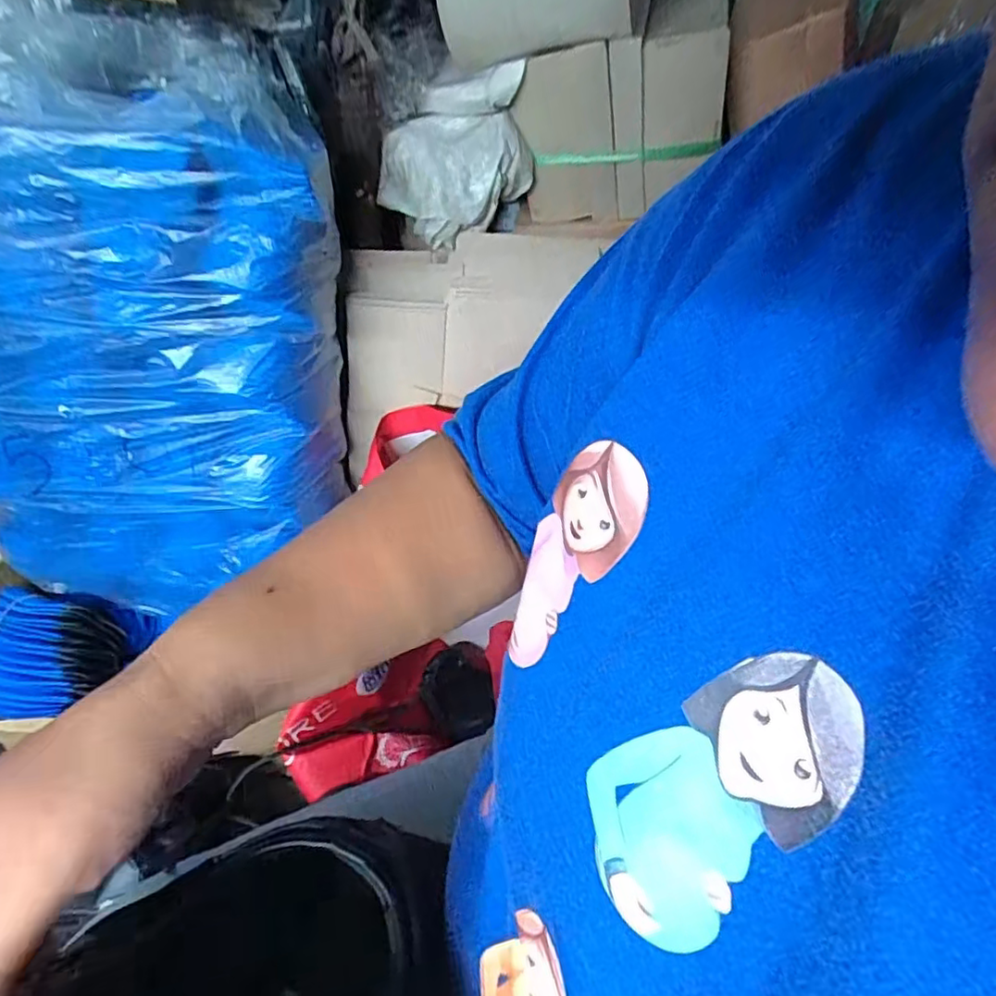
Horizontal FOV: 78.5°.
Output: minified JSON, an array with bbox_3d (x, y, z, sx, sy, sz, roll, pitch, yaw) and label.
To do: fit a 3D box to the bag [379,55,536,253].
[{"bbox_3d":[-0.045,-0.352,0.637,0.161,0.148,0.064,-13,47,-19],"label":"bag"}]

